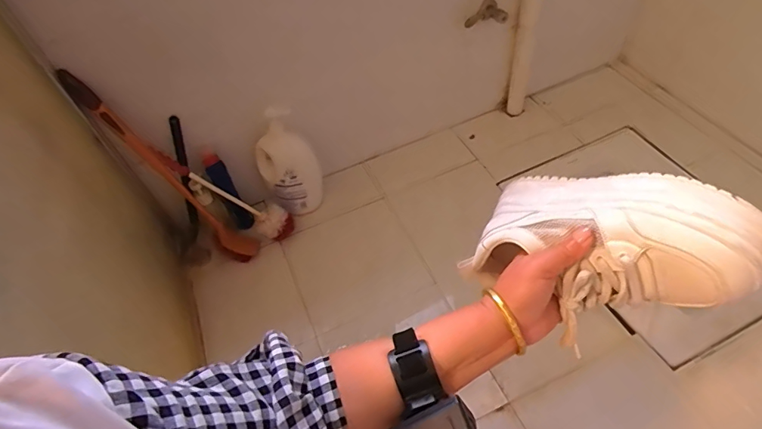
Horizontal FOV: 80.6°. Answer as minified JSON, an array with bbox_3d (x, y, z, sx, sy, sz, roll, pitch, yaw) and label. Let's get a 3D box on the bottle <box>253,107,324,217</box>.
[{"bbox_3d":[-0.231,-0.121,1.136,0.147,0.297,0.083,-18,50,-13],"label":"bottle"}]

